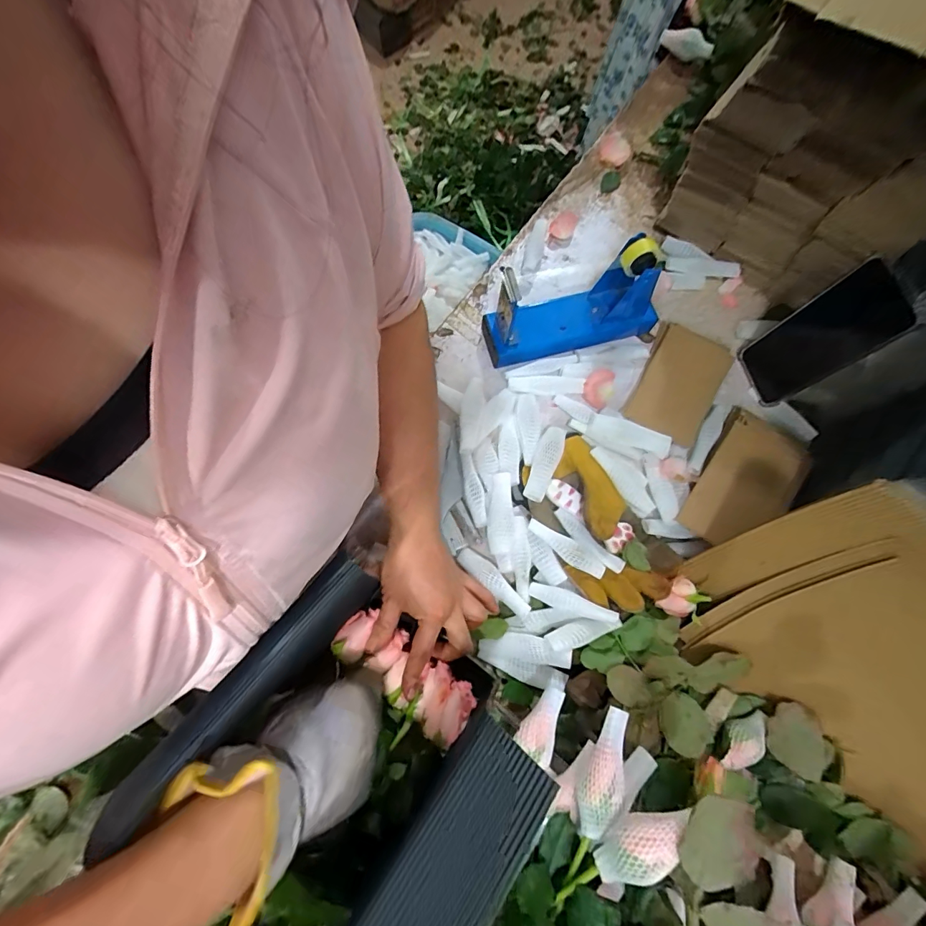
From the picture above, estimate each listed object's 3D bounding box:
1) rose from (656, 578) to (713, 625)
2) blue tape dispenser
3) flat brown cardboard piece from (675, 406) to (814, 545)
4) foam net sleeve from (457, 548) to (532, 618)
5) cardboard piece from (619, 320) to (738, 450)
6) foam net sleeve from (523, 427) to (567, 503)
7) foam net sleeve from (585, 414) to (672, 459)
[{"bbox_3d":[0.225,0.138,0.446,0.046,0.026,0.037,24,76,5],"label":"rose"},{"bbox_3d":[0.135,-0.185,0.501,0.212,0.127,0.066,-13,76,-4],"label":"blue tape dispenser"},{"bbox_3d":[0.310,0.019,0.474,0.089,0.022,0.158,28,78,24],"label":"flat brown cardboard piece"},{"bbox_3d":[0.033,0.123,0.456,0.089,0.007,0.023,38,78,9],"label":"foam net sleeve"},{"bbox_3d":[0.266,-0.100,0.542,0.091,0.018,0.143,30,75,9],"label":"cardboard piece"},{"bbox_3d":[0.092,0.002,0.492,0.027,0.019,0.089,20,76,4],"label":"foam net sleeve"},{"bbox_3d":[0.191,-0.031,0.503,0.091,0.018,0.027,17,75,3],"label":"foam net sleeve"}]

